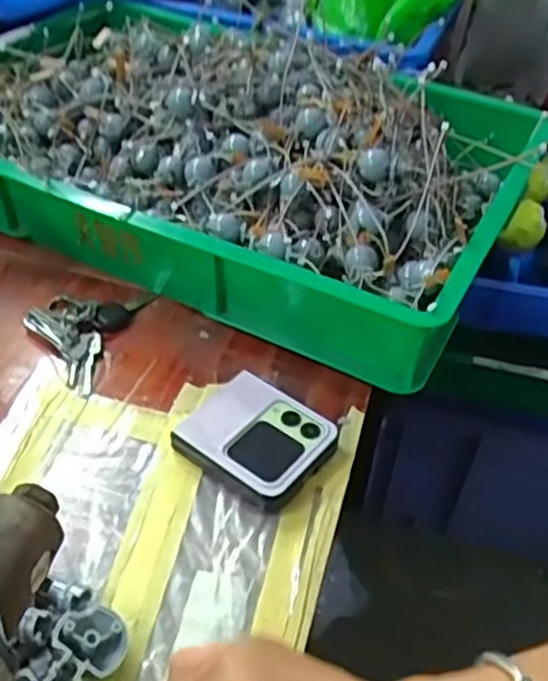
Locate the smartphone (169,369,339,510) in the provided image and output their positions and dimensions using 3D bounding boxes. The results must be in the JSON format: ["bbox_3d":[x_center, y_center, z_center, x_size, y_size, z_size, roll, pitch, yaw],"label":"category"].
[{"bbox_3d":[-0.011,0.065,0.463,0.086,0.023,0.076,29,49,24],"label":"smartphone"}]

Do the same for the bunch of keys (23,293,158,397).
[{"bbox_3d":[-0.149,-0.015,0.543,0.080,0.014,0.114,17,45,14],"label":"bunch of keys"}]

